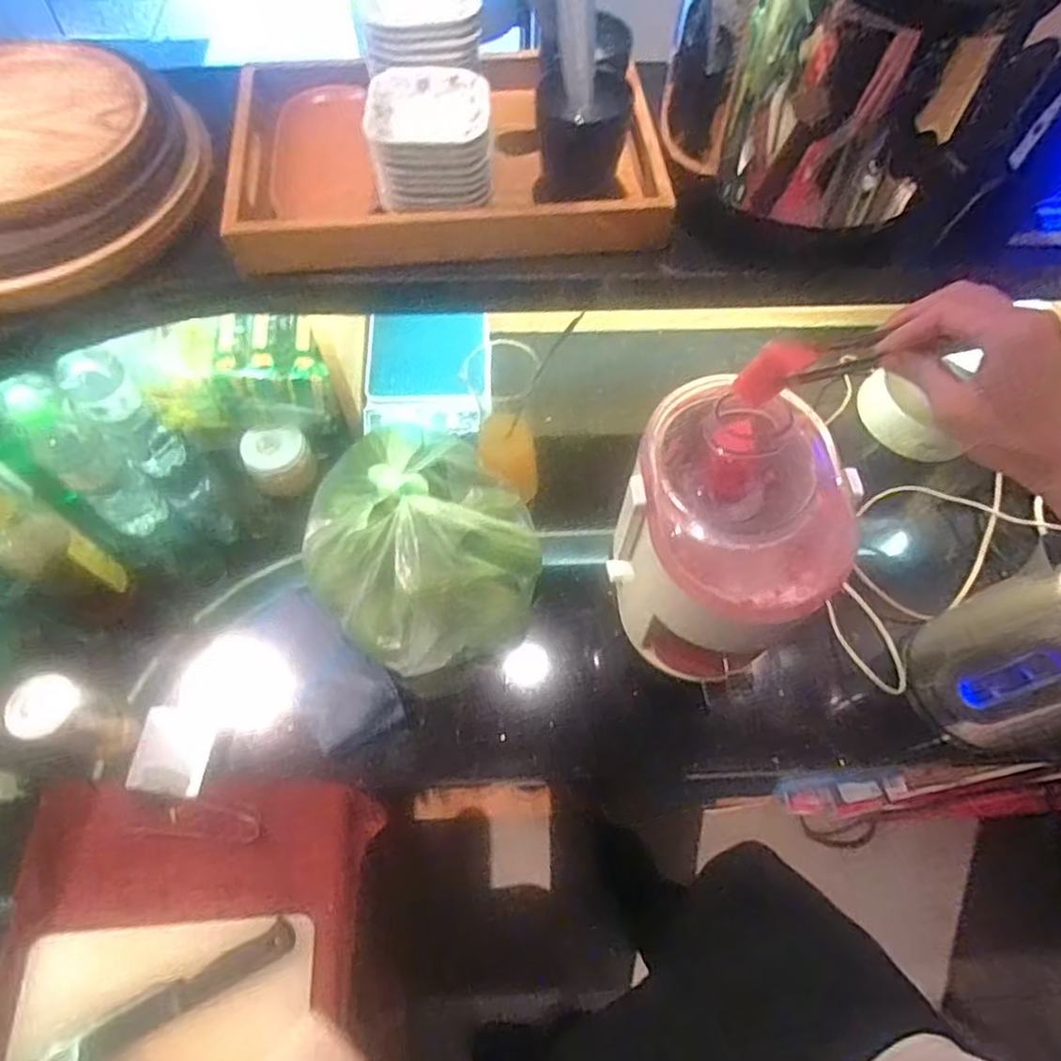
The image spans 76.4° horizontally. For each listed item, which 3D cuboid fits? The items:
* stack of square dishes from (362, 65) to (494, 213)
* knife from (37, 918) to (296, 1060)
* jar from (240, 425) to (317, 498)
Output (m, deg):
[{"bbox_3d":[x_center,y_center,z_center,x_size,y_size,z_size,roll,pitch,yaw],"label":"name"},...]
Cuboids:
[{"bbox_3d":[-0.075,-0.302,0.519,0.090,0.055,0.090,-3,63,-2],"label":"stack of square dishes"},{"bbox_3d":[-0.314,0.403,0.571,0.226,0.023,0.030,-26,66,-13],"label":"knife"},{"bbox_3d":[-0.297,-0.079,0.798,0.072,0.064,0.058,-6,63,-4],"label":"jar"}]

